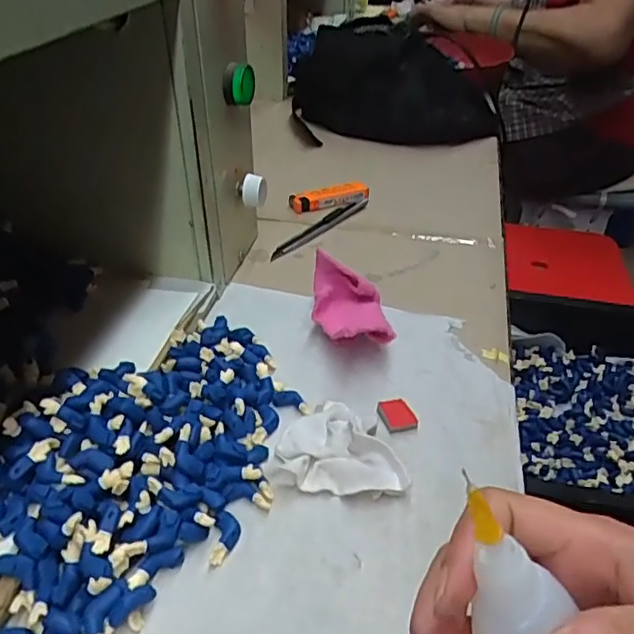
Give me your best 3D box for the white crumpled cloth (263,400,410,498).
[{"bbox_3d":[0.013,0.070,0.340,0.073,0.017,0.059,5,36,7],"label":"white crumpled cloth"}]

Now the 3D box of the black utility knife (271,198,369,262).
[{"bbox_3d":[0.004,-0.084,0.558,0.014,0.013,0.129,24,42,29],"label":"black utility knife"}]

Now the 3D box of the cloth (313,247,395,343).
[{"bbox_3d":[0.023,-0.006,0.430,0.049,0.044,0.087,-2,36,-4],"label":"cloth"}]

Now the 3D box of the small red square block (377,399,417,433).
[{"bbox_3d":[0.048,0.060,0.365,0.018,0.006,0.023,-9,37,-13],"label":"small red square block"}]

